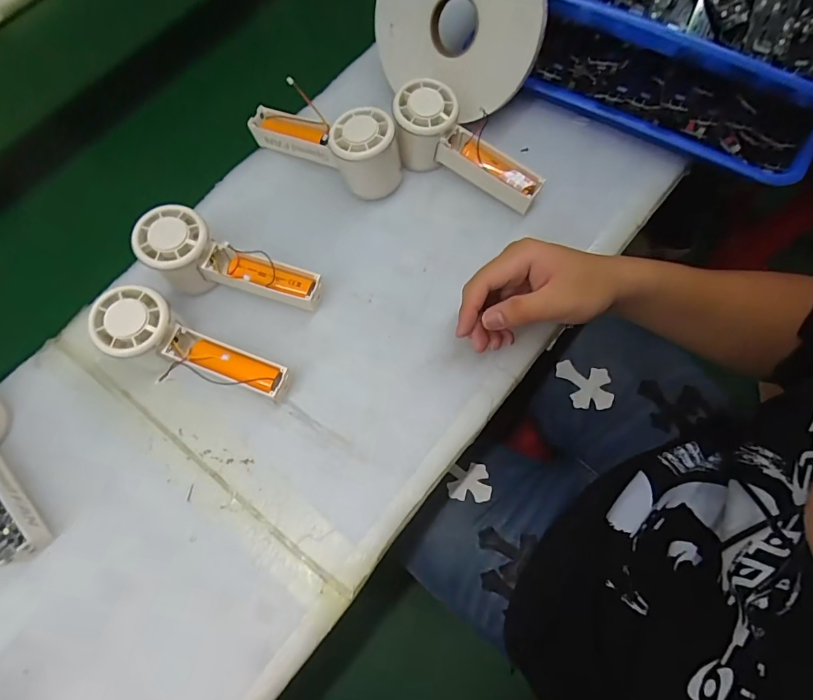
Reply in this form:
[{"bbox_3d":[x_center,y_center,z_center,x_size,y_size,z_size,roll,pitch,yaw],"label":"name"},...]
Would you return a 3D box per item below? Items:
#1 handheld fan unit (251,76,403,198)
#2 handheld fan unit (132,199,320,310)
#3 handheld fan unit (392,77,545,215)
[{"bbox_3d":[-0.076,-0.200,0.418,0.153,0.058,0.056,32,76,10],"label":"handheld fan unit"},{"bbox_3d":[-0.150,-0.070,0.388,0.154,0.047,0.059,19,73,-8],"label":"handheld fan unit"},{"bbox_3d":[0.052,-0.181,0.416,0.152,0.053,0.058,32,75,-4],"label":"handheld fan unit"}]

